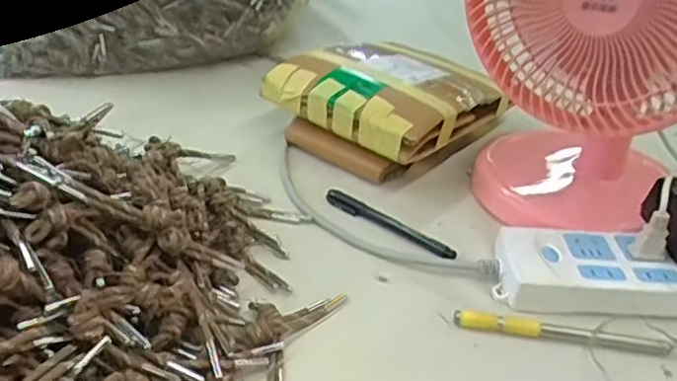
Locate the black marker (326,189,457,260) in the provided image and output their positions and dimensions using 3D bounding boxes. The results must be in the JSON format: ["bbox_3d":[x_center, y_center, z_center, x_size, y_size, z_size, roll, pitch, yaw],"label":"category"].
[{"bbox_3d":[0.042,0.029,0.567,0.138,0.009,0.017,26,37,31],"label":"black marker"}]

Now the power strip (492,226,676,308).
[{"bbox_3d":[0.217,0.060,0.507,0.182,0.027,0.081,2,32,-5],"label":"power strip"}]

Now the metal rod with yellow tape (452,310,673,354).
[{"bbox_3d":[0.158,0.100,0.460,0.148,0.007,0.012,9,32,6],"label":"metal rod with yellow tape"}]

